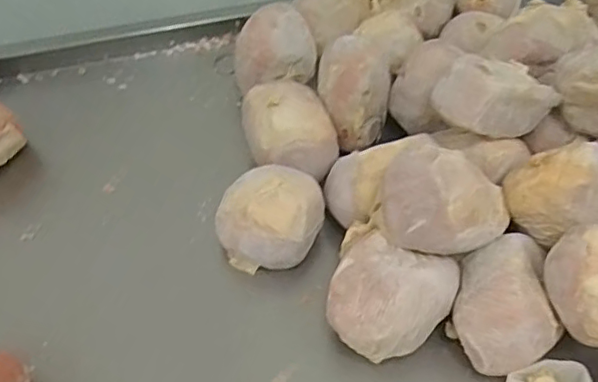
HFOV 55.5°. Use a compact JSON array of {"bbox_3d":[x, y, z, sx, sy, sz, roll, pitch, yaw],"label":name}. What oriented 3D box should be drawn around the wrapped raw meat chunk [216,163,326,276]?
[{"bbox_3d":[-0.034,0.030,0.688,0.119,0.085,0.113,9,49,8],"label":"wrapped raw meat chunk"}]

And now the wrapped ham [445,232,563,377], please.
[{"bbox_3d":[0.211,0.113,0.590,0.101,0.075,0.129,0,49,0],"label":"wrapped ham"}]

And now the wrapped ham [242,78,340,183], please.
[{"bbox_3d":[-0.013,-0.076,0.754,0.115,0.102,0.131,-11,49,-9],"label":"wrapped ham"}]

